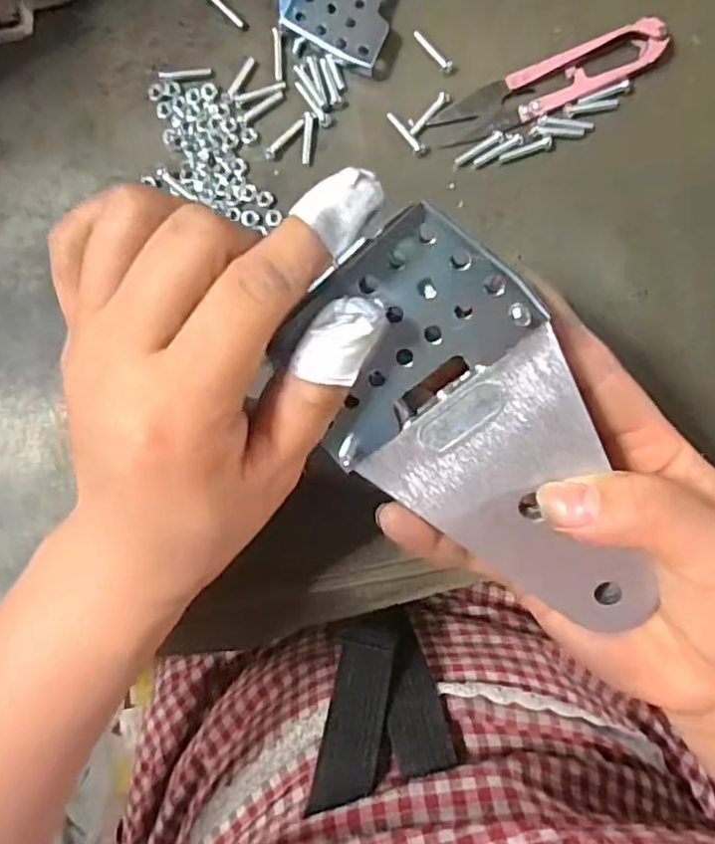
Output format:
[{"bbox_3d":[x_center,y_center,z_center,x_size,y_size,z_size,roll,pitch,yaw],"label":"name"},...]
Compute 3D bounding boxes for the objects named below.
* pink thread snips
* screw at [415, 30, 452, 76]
[{"bbox_3d":[0.079,-0.144,0.270,0.108,0.009,0.021,-24,87,0],"label":"pink thread snips"},{"bbox_3d":[0.032,-0.161,0.274,0.006,0.004,0.023,-44,88,-1],"label":"screw"}]

